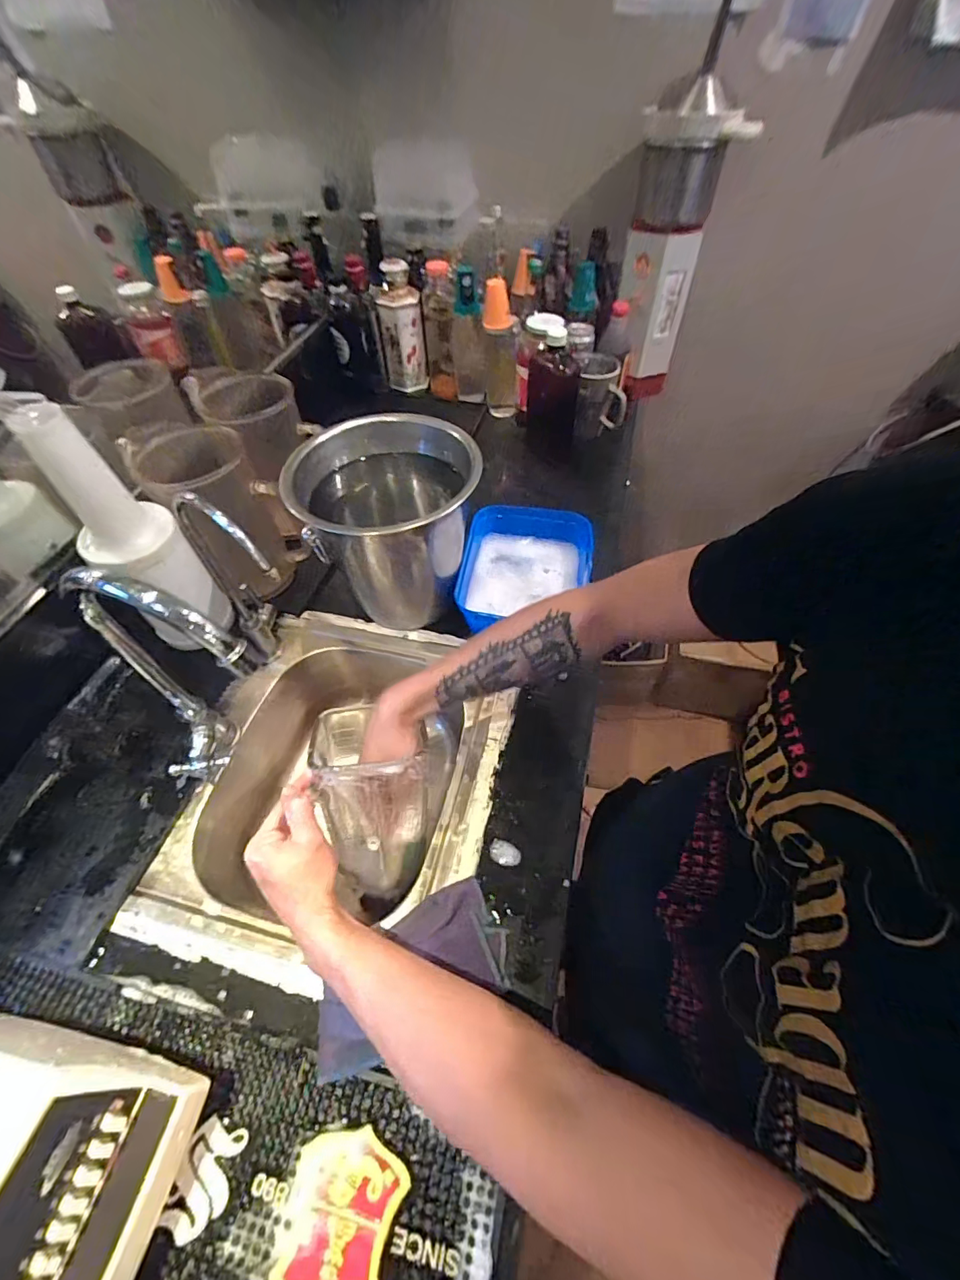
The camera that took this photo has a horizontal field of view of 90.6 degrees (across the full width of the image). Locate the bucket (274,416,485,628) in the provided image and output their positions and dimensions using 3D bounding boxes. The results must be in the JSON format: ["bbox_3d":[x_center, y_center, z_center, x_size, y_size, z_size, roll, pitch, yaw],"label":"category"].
[{"bbox_3d":[-0.100,-0.126,0.605,0.183,0.216,0.201,0,54,0],"label":"bucket"}]

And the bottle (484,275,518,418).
[{"bbox_3d":[0.044,-0.562,0.918,0.065,0.228,0.076,3,54,3],"label":"bottle"}]

